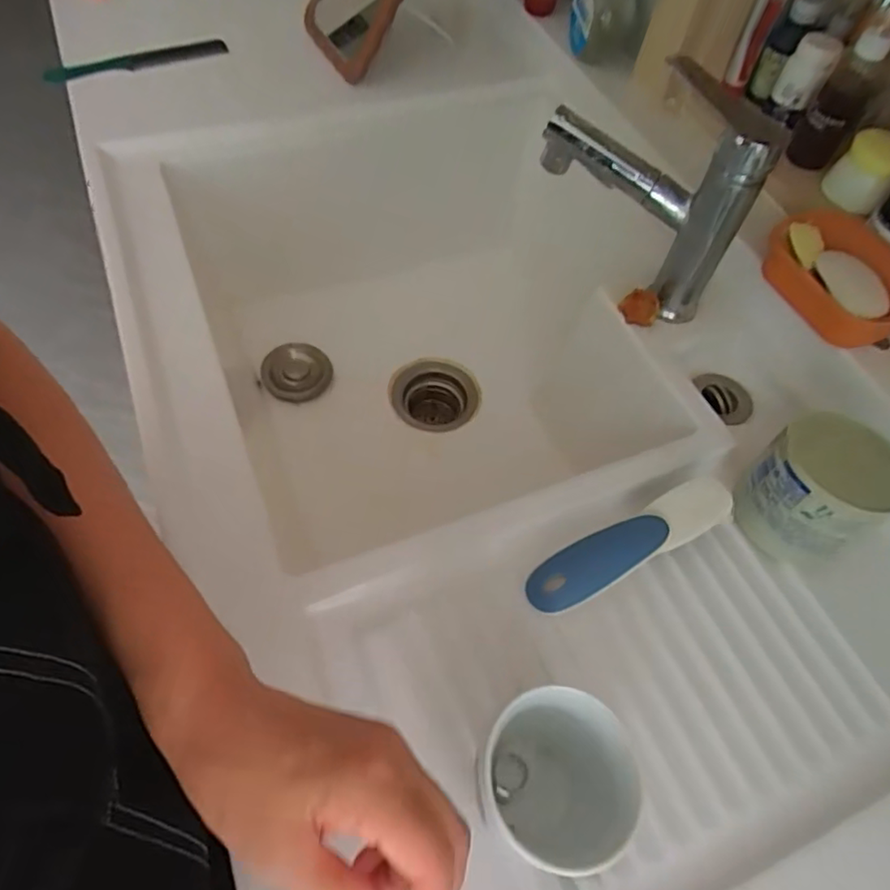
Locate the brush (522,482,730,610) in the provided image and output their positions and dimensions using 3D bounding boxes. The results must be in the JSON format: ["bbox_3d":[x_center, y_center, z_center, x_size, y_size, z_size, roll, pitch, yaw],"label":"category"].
[{"bbox_3d":[0.134,0.072,0.454,0.165,0.029,0.037,-23,63,-17],"label":"brush"}]

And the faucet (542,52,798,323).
[{"bbox_3d":[0.171,-0.223,0.544,0.181,0.179,0.058,32,62,15],"label":"faucet"}]

